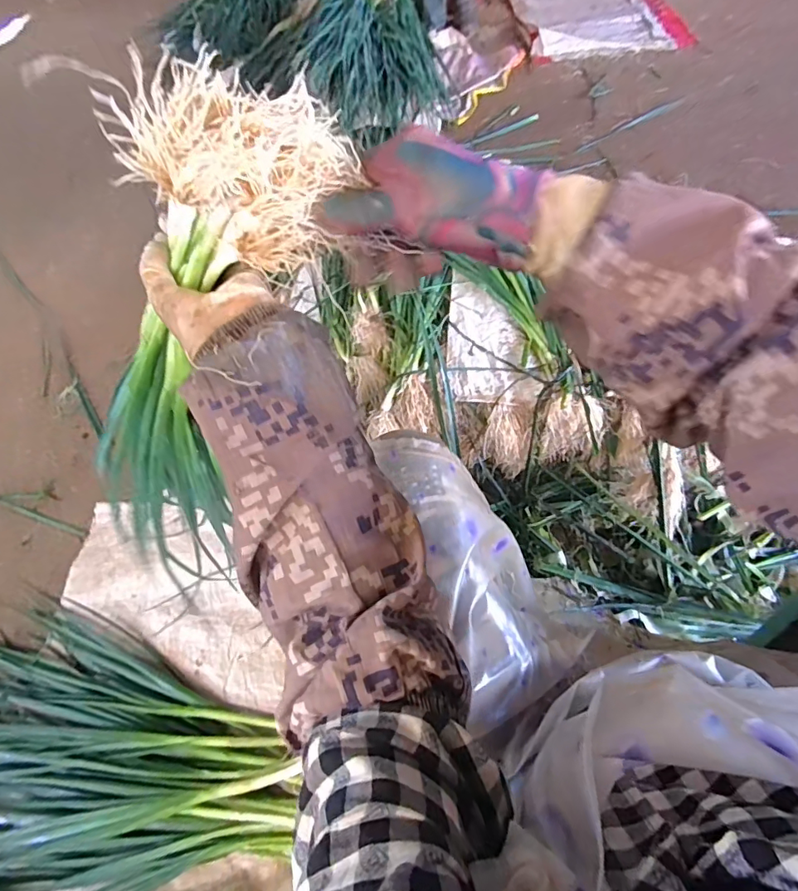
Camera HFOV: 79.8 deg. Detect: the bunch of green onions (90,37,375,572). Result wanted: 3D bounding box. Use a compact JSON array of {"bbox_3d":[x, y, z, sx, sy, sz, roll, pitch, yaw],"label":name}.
[{"bbox_3d":[-0.177,-0.037,0.403,0.121,0.476,0.078,-2,52,-35],"label":"bunch of green onions"}]

